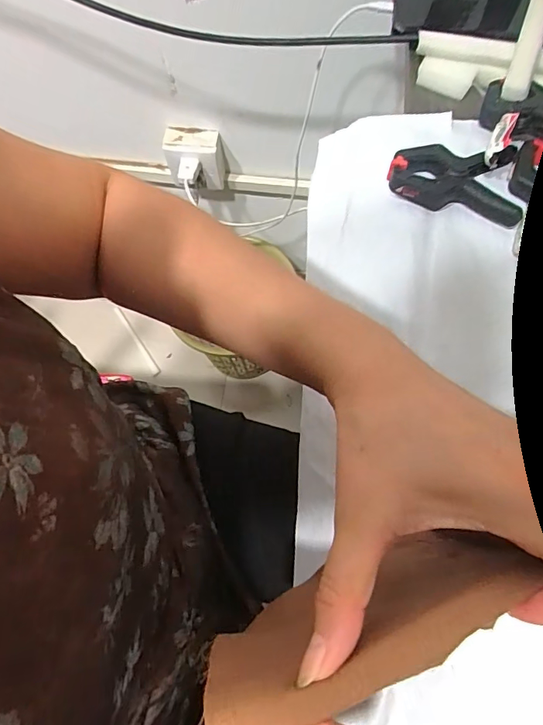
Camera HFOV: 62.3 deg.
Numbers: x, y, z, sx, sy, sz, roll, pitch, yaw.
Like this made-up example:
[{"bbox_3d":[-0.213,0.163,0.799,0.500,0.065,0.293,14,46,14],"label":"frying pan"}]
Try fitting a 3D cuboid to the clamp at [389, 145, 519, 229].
[{"bbox_3d":[0.153,-0.155,0.377,0.105,0.025,0.070,10,71,5],"label":"clamp"}]

